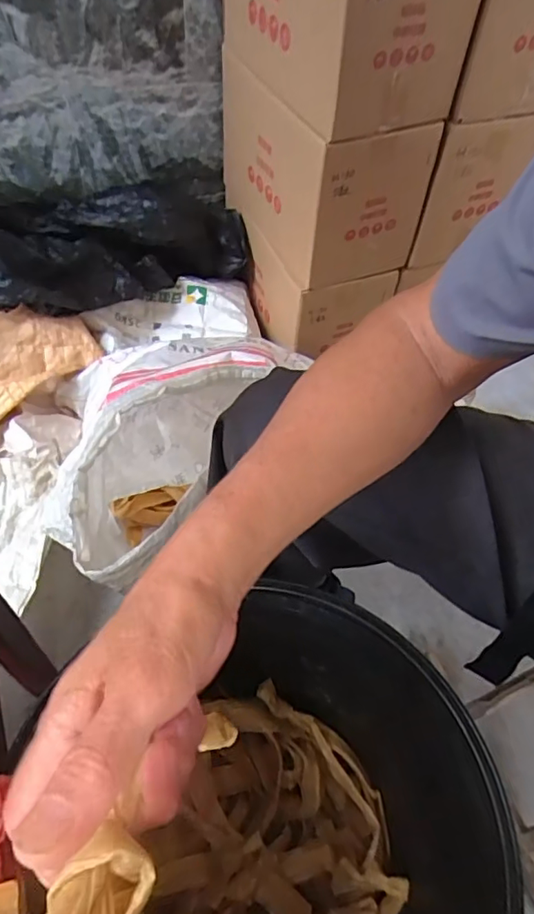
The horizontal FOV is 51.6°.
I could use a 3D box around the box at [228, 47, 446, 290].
[{"bbox_3d":[0.070,-0.534,0.988,0.224,0.236,0.412,-19,56,-19],"label":"box"}]

